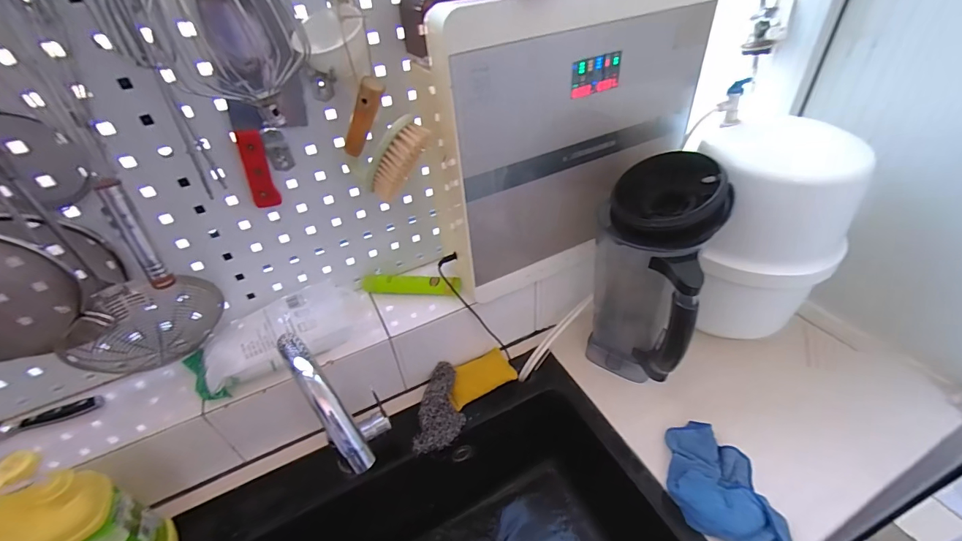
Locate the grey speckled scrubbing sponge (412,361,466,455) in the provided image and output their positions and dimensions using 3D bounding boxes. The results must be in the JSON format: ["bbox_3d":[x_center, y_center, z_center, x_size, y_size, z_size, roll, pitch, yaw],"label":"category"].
[{"bbox_3d":[-0.057,0.206,0.645,0.067,0.031,0.141,3,42,11],"label":"grey speckled scrubbing sponge"}]

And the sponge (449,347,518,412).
[{"bbox_3d":[-0.005,0.181,0.702,0.118,0.020,0.064,-26,44,-21],"label":"sponge"}]

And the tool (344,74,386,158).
[{"bbox_3d":[-0.142,-0.182,0.505,0.025,0.103,0.018,29,43,-10],"label":"tool"}]

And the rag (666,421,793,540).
[{"bbox_3d":[0.311,0.268,0.537,0.126,0.035,0.145,7,43,16],"label":"rag"}]

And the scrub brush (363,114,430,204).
[{"bbox_3d":[-0.108,-0.131,0.513,0.046,0.111,0.047,24,36,-22],"label":"scrub brush"}]

